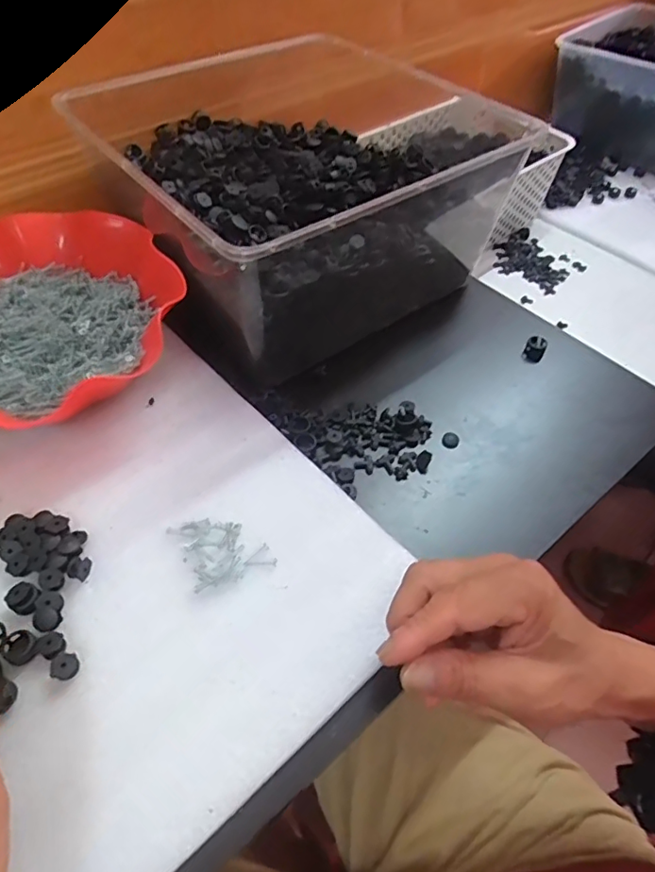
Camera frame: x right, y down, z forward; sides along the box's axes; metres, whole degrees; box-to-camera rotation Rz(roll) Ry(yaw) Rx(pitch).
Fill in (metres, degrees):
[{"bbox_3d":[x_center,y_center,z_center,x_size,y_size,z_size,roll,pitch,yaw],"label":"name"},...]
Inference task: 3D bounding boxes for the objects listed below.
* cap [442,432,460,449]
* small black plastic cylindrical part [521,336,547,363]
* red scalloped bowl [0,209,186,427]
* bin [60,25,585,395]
[{"bbox_3d":[0.094,0.003,0.405,0.013,0.004,0.014,2,53,-3],"label":"cap"},{"bbox_3d":[0.182,-0.075,0.465,0.017,0.015,0.020,24,55,14],"label":"small black plastic cylindrical part"},{"bbox_3d":[-0.232,-0.094,0.417,0.218,0.070,0.202,2,53,-3],"label":"red scalloped bowl"},{"bbox_3d":[-0.018,-0.237,0.487,0.324,0.132,0.309,-29,60,-23],"label":"bin"}]

